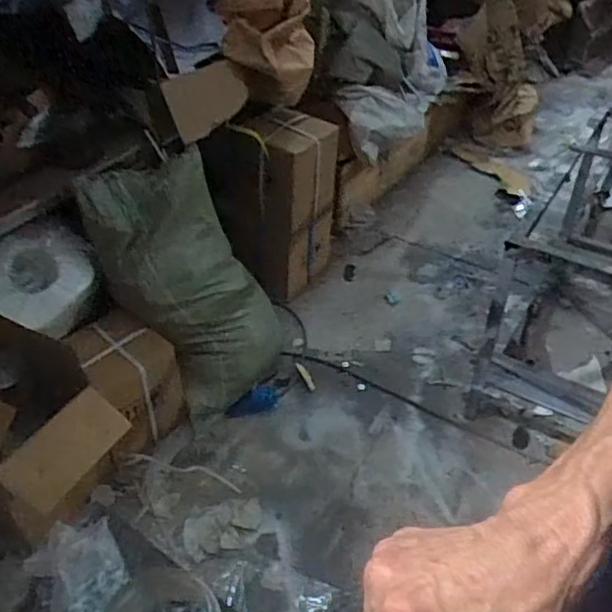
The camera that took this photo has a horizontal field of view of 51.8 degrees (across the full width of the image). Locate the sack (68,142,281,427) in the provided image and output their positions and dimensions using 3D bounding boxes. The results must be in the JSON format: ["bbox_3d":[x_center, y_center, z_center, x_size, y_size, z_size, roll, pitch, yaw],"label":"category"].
[{"bbox_3d":[-0.290,-0.068,1.663,0.214,0.713,0.392,-5,35,34],"label":"sack"}]

